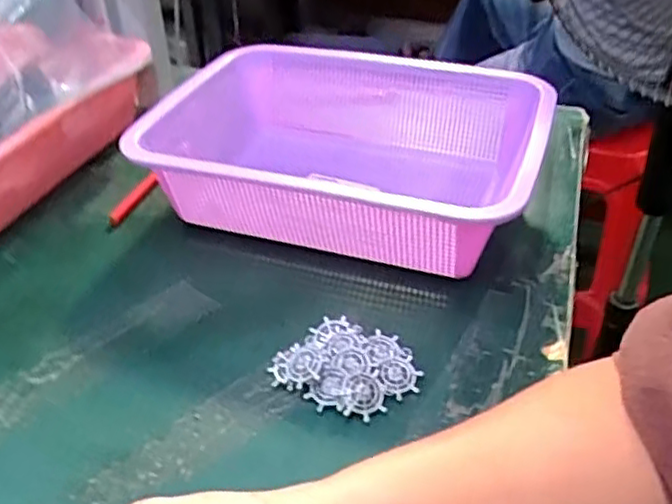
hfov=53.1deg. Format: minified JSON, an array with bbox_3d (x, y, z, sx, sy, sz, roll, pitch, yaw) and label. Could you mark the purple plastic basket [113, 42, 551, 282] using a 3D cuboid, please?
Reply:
[{"bbox_3d":[-0.003,-0.077,0.549,0.303,0.091,0.211,10,40,20],"label":"purple plastic basket"}]

